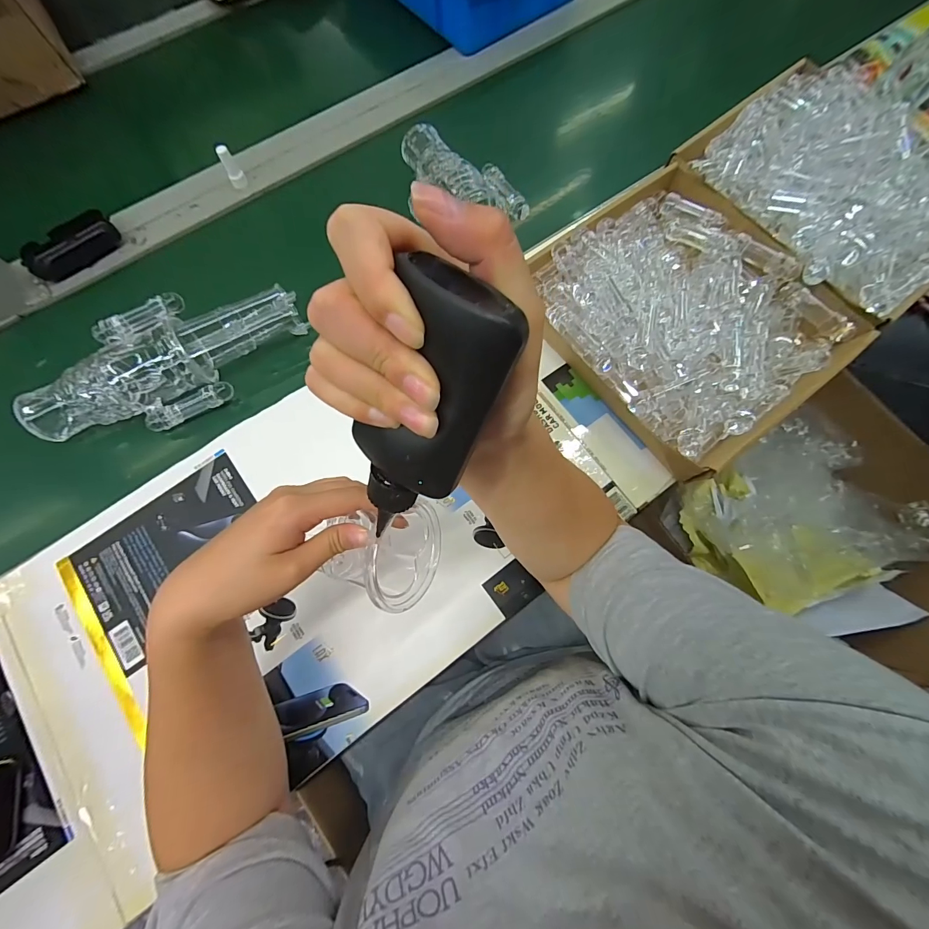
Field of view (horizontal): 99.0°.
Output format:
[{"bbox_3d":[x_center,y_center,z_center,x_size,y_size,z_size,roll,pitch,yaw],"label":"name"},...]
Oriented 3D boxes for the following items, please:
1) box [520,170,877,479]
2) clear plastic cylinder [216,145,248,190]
[{"bbox_3d":[0.252,-0.177,0.457,0.285,0.073,0.301,-35,78,-10],"label":"box"},{"bbox_3d":[-0.312,-0.399,0.530,0.020,0.044,0.019,-22,76,-7],"label":"clear plastic cylinder"}]

